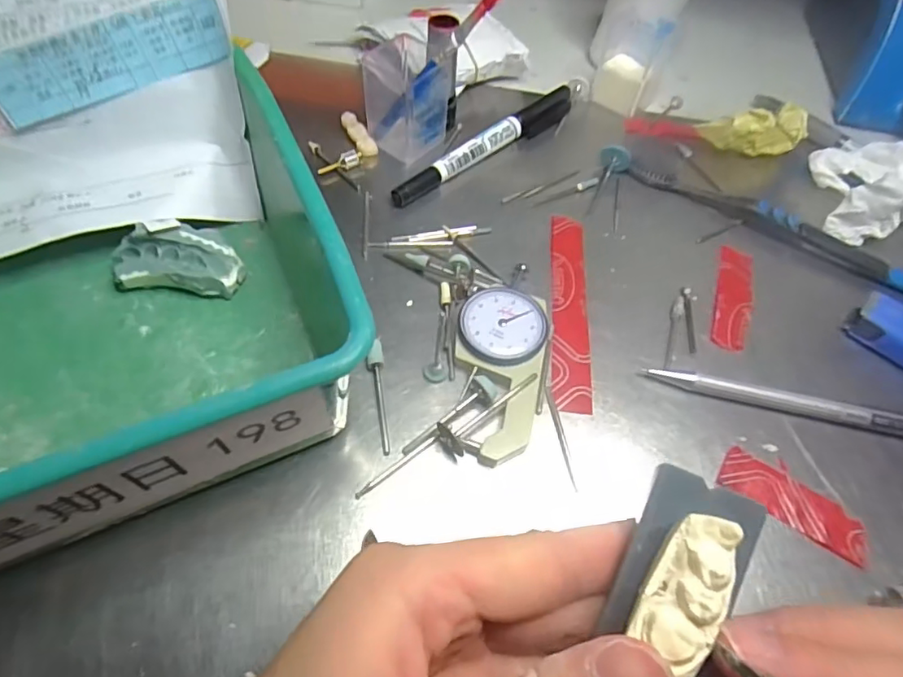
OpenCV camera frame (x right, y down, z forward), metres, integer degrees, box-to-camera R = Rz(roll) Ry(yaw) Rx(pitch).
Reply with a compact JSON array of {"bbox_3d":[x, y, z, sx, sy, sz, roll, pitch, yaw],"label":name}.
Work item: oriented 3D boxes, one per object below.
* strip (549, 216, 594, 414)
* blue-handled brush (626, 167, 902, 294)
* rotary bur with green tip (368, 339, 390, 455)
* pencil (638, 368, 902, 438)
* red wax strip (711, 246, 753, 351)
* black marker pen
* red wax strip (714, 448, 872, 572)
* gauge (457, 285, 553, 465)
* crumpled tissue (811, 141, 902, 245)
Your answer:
[{"bbox_3d":[0.055,-0.017,0.253,0.018,0.004,0.111,7,56,0],"label":"strip"},{"bbox_3d":[0.178,-0.058,0.287,0.171,0.012,0.016,29,59,14],"label":"blue-handled brush"},{"bbox_3d":[-0.029,0.022,0.217,0.006,0.006,0.047,-4,57,-8],"label":"rotary bur with green tip"},{"bbox_3d":[0.145,0.028,0.229,0.125,0.009,0.008,12,56,3],"label":"pencil"},{"bbox_3d":[0.137,-0.021,0.264,0.016,0.004,0.066,20,57,8],"label":"red wax strip"},{"bbox_3d":[0.023,-0.108,0.307,0.137,0.014,0.014,-38,67,-26],"label":"black marker pen"},{"bbox_3d":[0.131,0.062,0.208,0.055,0.004,0.022,33,60,16],"label":"red wax strip"},{"bbox_3d":[0.021,0.012,0.224,0.036,0.012,0.077,4,56,-2],"label":"gauge"},{"bbox_3d":[0.234,-0.085,0.296,0.069,0.036,0.061,-2,57,-7],"label":"crumpled tissue"}]

